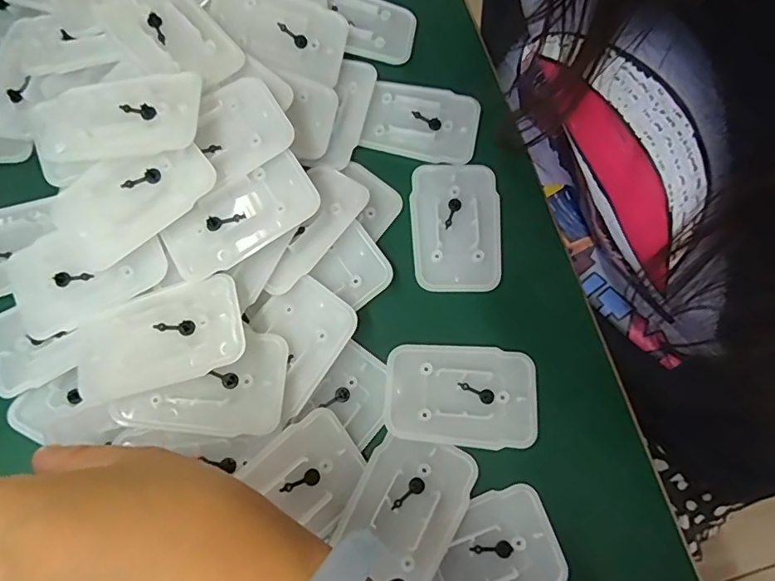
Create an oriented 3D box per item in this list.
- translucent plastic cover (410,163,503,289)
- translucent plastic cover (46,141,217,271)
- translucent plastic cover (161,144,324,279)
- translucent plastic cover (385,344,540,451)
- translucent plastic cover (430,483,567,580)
[{"bbox_3d":[0.034,-0.033,0.265,0.044,0.004,0.068,0,72,0],"label":"translucent plastic cover"},{"bbox_3d":[-0.112,-0.041,0.229,0.070,0.007,0.042,-36,85,2],"label":"translucent plastic cover"},{"bbox_3d":[-0.064,-0.032,0.232,0.068,0.005,0.033,-32,78,-9],"label":"translucent plastic cover"},{"bbox_3d":[0.034,0.047,0.239,0.067,0.005,0.043,2,72,0],"label":"translucent plastic cover"},{"bbox_3d":[0.044,0.111,0.221,0.056,0.004,0.045,-17,73,-6],"label":"translucent plastic cover"}]

